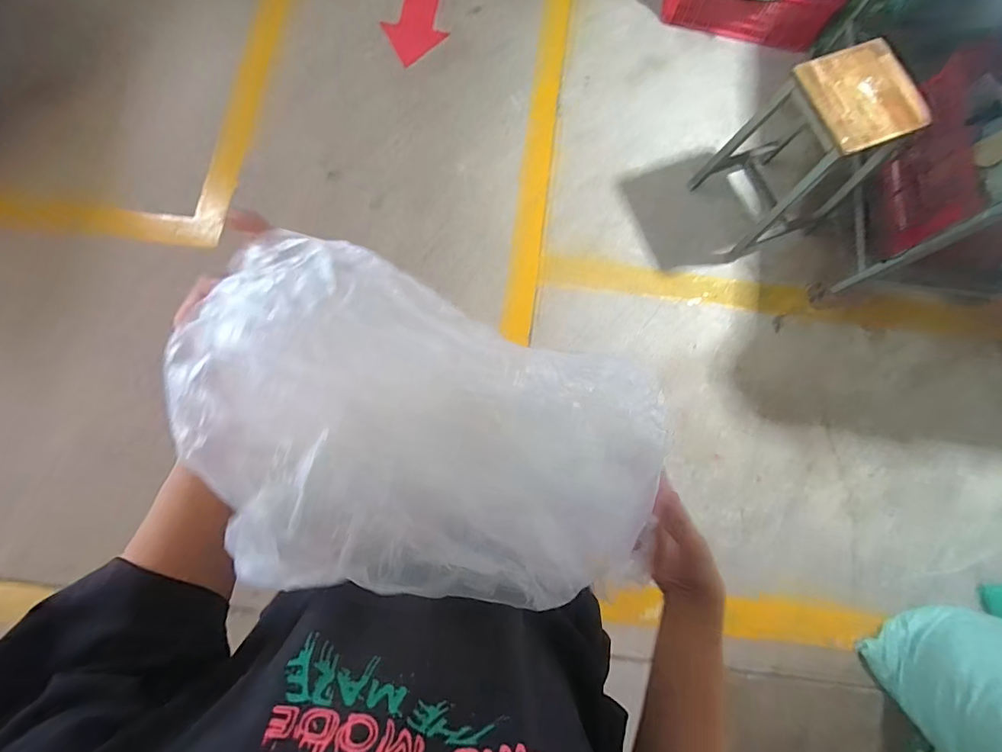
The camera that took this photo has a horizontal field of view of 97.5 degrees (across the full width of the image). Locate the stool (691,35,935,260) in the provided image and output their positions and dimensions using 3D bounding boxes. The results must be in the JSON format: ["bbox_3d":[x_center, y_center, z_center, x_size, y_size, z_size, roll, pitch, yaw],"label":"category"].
[{"bbox_3d":[0.863,-0.638,1.301,0.317,0.519,0.331,-18,79,-5],"label":"stool"}]

